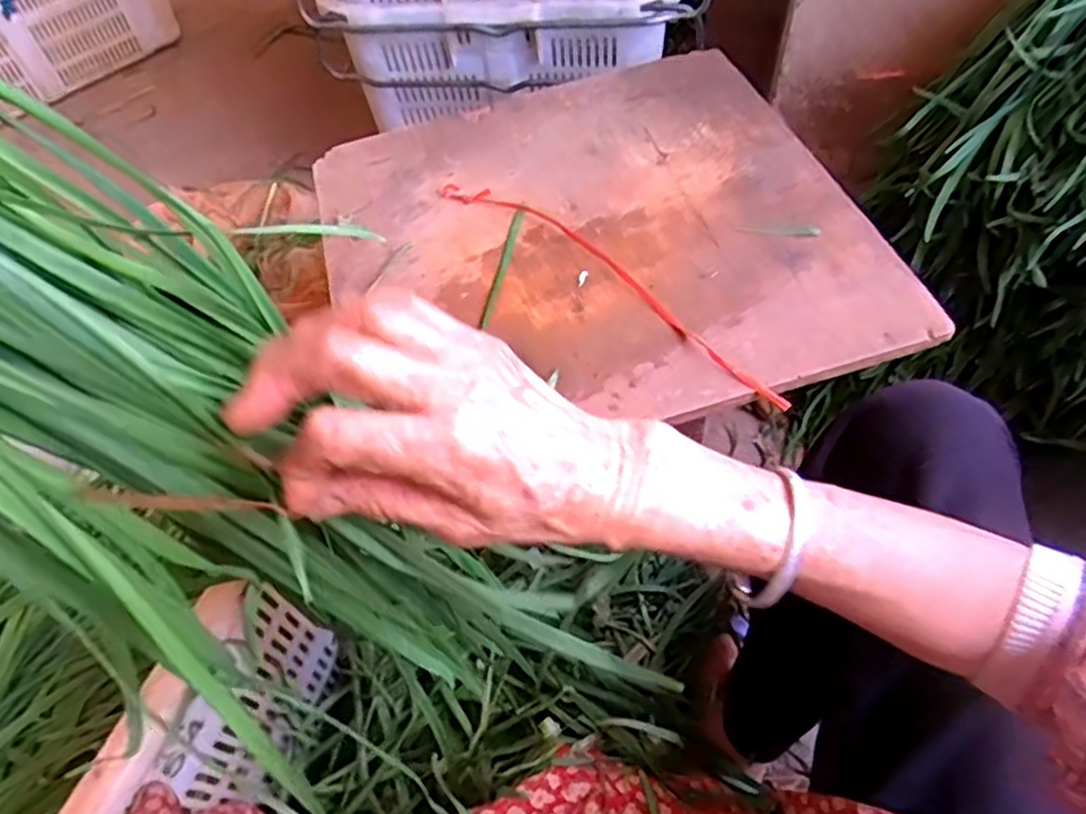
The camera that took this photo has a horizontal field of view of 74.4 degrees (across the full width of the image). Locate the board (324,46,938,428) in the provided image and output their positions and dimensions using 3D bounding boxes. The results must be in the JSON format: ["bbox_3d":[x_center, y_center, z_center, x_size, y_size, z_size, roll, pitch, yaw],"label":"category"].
[{"bbox_3d":[0.041,-0.170,0.638,0.436,0.015,0.459,-15,51,-8],"label":"board"}]

